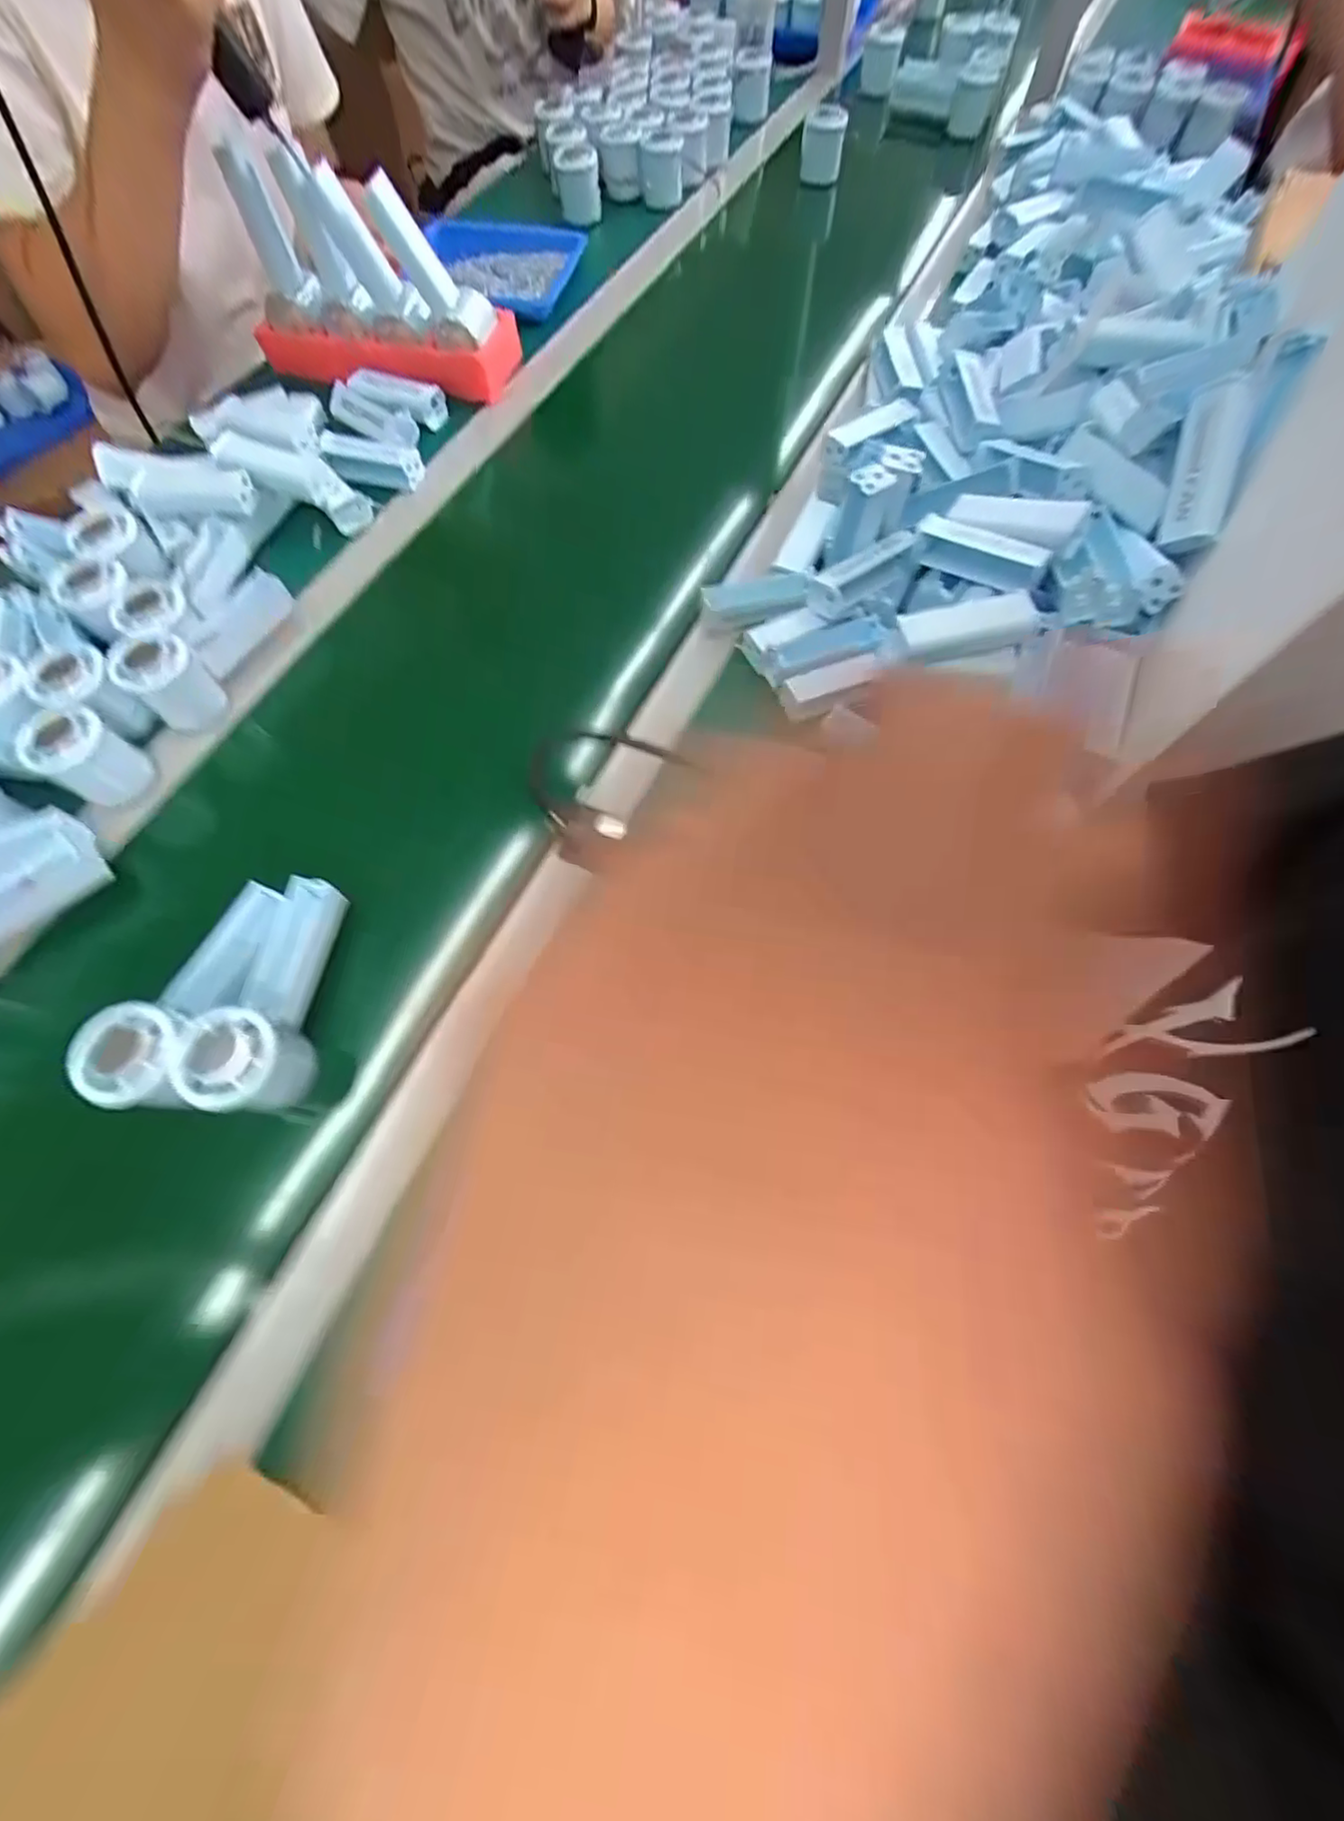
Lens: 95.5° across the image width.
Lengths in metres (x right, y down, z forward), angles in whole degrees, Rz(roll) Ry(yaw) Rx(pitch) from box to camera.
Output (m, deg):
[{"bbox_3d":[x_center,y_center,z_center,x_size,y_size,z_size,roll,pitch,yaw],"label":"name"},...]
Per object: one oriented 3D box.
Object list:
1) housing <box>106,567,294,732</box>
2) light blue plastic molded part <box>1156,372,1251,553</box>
[{"bbox_3d":[-0.387,-0.226,0.511,0.059,0.068,0.149,16,70,7],"label":"housing"},{"bbox_3d":[0.380,-0.318,0.436,0.033,0.019,0.111,8,99,4],"label":"light blue plastic molded part"}]

